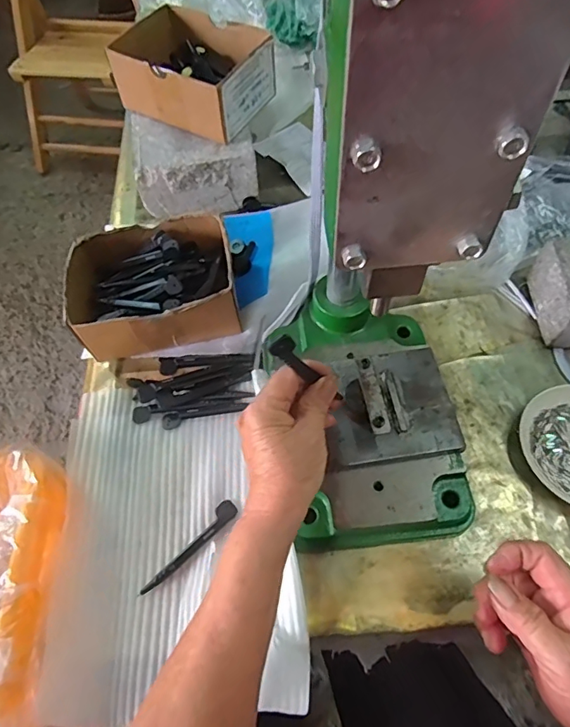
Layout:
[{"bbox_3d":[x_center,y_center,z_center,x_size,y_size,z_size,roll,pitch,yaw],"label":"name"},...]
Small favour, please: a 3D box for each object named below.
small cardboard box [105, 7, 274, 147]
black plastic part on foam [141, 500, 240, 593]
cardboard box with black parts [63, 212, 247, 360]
[{"bbox_3d":[-0.111,-0.347,0.579,0.164,0.067,0.122,27,63,16],"label":"small cardboard box"},{"bbox_3d":[-0.081,0.154,0.411,0.098,0.007,0.015,-40,66,-20],"label":"black plastic part on foam"},{"bbox_3d":[-0.137,-0.083,0.515,0.163,0.065,0.131,-11,60,-5],"label":"cardboard box with black parts"}]

